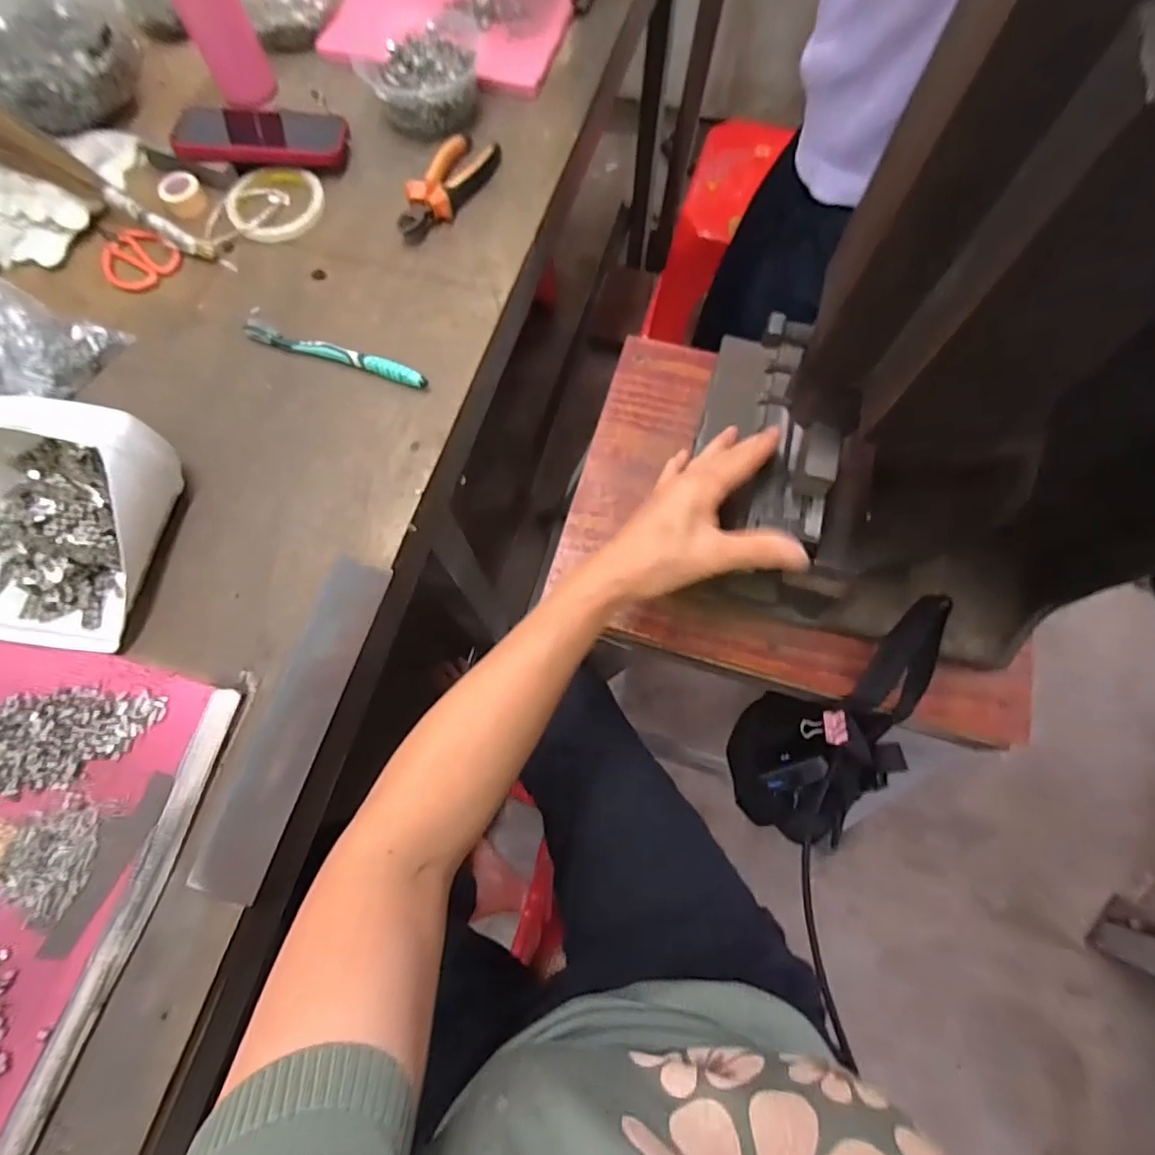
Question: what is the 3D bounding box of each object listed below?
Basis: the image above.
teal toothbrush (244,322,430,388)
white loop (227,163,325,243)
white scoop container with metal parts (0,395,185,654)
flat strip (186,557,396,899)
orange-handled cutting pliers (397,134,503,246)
[{"bbox_3d":[-0.222,-0.205,0.522,0.180,0.014,0.017,18,72,6],"label":"teal toothbrush"},{"bbox_3d":[-0.314,-0.389,0.587,0.097,0.011,0.095,0,71,0],"label":"white loop"},{"bbox_3d":[-0.408,-0.041,0.429,0.150,0.095,0.169,8,72,3],"label":"white scoop container with metal parts"},{"bbox_3d":[-0.208,0.102,0.420,0.050,0.007,0.245,15,72,5],"label":"flat strip"},{"bbox_3d":[-0.136,-0.401,0.580,0.052,0.026,0.146,27,73,9],"label":"orange-handled cutting pliers"}]

